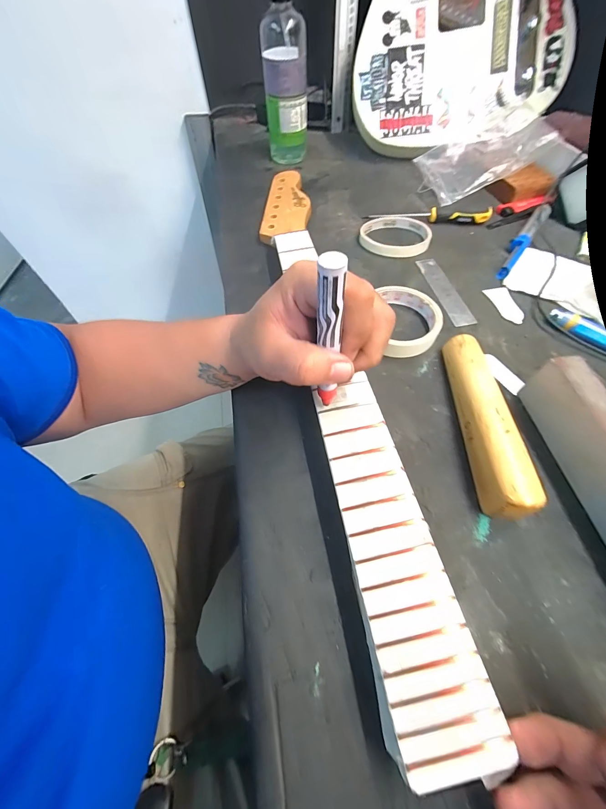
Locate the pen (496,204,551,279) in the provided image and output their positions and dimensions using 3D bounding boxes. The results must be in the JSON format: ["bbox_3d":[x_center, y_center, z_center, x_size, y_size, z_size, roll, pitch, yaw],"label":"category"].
[{"bbox_3d":[0.290,-0.218,0.399,0.019,0.016,0.166,35,66,20],"label":"pen"}]

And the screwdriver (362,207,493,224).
[{"bbox_3d":[0.177,-0.271,0.434,0.172,0.015,0.020,4,60,4],"label":"screwdriver"}]

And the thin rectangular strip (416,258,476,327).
[{"bbox_3d":[0.171,-0.138,0.369,0.027,0.004,0.119,-11,60,-4],"label":"thin rectangular strip"}]

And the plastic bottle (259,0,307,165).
[{"bbox_3d":[-0.029,-0.503,0.468,0.067,0.215,0.054,-3,60,0],"label":"plastic bottle"}]

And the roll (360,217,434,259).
[{"bbox_3d":[0.125,-0.232,0.418,0.092,0.013,0.074,8,60,6],"label":"roll"}]

